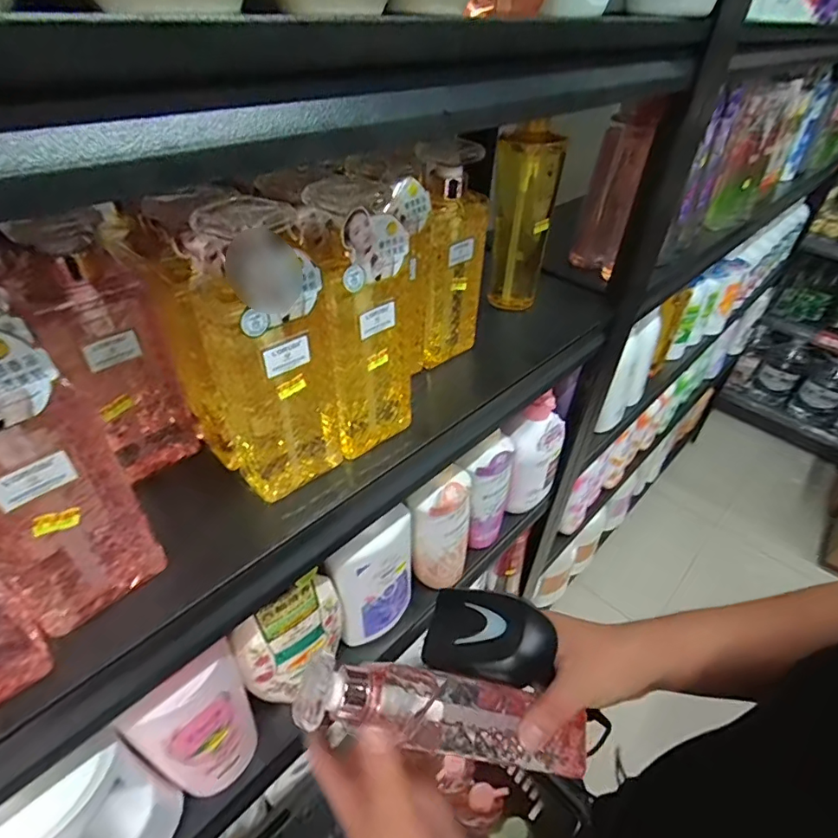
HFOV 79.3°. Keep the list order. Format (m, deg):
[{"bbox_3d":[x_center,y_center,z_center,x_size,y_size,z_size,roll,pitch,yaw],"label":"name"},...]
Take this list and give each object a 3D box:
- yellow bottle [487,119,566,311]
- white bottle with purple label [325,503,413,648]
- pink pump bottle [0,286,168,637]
[{"bbox_3d":[0.125,-0.241,0.620,0.068,0.209,0.054,15,42,12],"label":"yellow bottle"},{"bbox_3d":[-0.051,0.201,0.623,0.109,0.178,0.043,-30,51,-33],"label":"white bottle with purple label"},{"bbox_3d":[-0.205,0.030,0.270,0.043,0.210,0.077,31,48,28],"label":"pink pump bottle"}]

